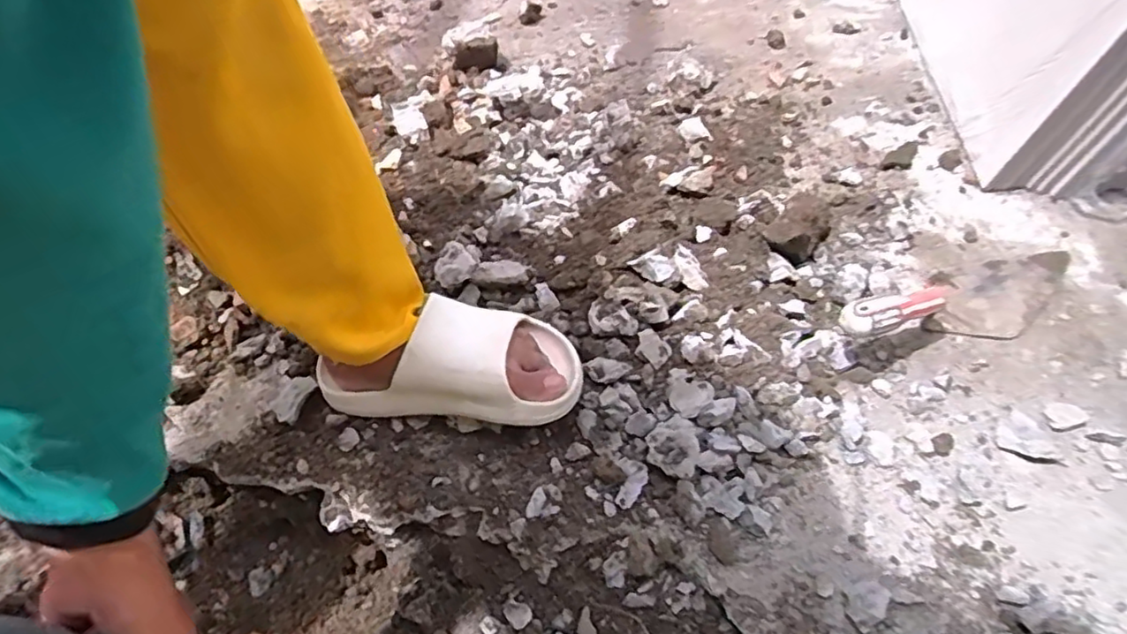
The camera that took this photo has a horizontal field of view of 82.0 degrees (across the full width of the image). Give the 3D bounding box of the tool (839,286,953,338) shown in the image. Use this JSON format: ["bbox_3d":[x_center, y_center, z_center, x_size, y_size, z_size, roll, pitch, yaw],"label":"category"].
[{"bbox_3d":[0.298,-0.008,0.584,0.099,0.035,0.026,-15,49,-7],"label":"tool"}]

